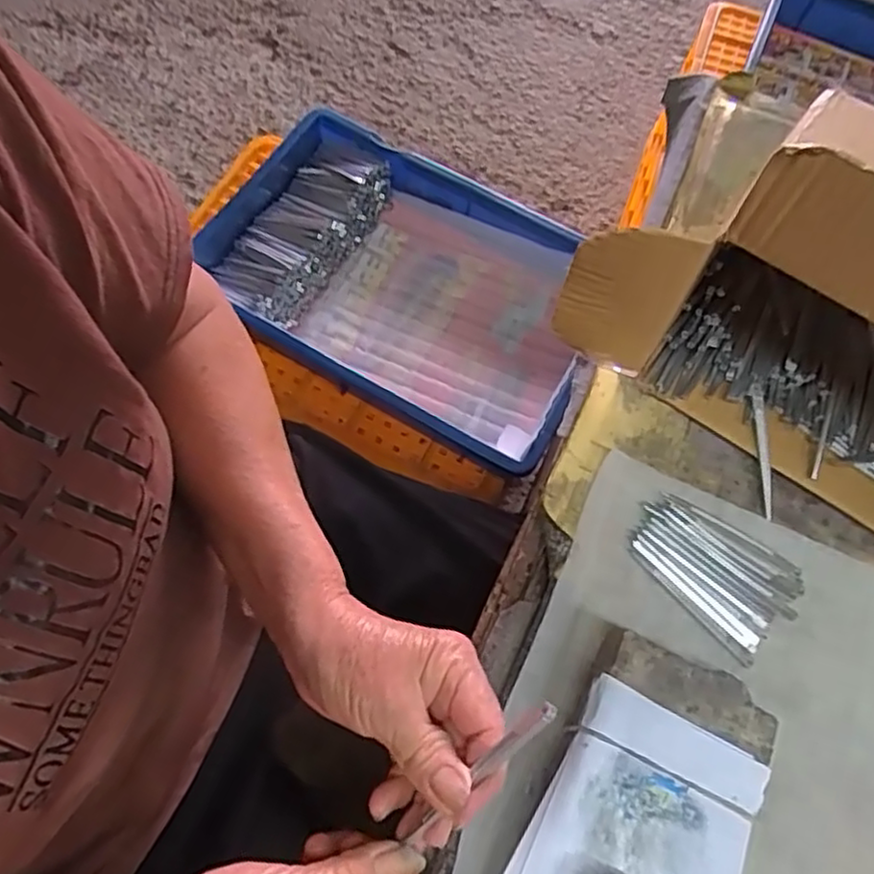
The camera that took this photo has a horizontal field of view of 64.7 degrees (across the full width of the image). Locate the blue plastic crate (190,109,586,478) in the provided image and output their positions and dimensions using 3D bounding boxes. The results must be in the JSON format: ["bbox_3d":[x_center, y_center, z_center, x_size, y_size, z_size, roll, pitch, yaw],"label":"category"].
[{"bbox_3d":[-0.033,-0.164,0.776,0.428,0.089,0.274,28,69,11],"label":"blue plastic crate"}]

